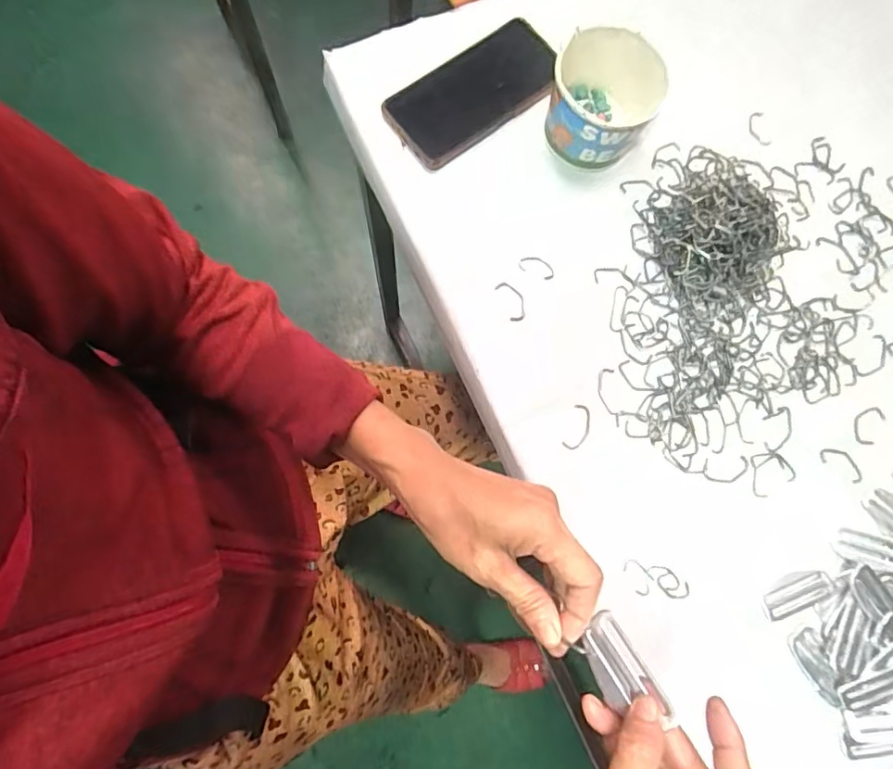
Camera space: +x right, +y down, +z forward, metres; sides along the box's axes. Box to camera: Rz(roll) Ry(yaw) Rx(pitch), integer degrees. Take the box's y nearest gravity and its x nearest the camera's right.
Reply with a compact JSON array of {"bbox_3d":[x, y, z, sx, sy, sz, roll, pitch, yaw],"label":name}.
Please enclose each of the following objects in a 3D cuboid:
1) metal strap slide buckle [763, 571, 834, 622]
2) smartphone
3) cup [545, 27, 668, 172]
[{"bbox_3d":[0.278,0.164,0.428,0.058,0.004,0.026,-24,82,-8],"label":"metal strap slide buckle"},{"bbox_3d":[0.024,-0.260,0.484,0.153,0.015,0.077,-35,83,-9],"label":"smartphone"},{"bbox_3d":[0.130,-0.236,0.463,0.082,0.078,0.086,1,79,-4],"label":"cup"}]

